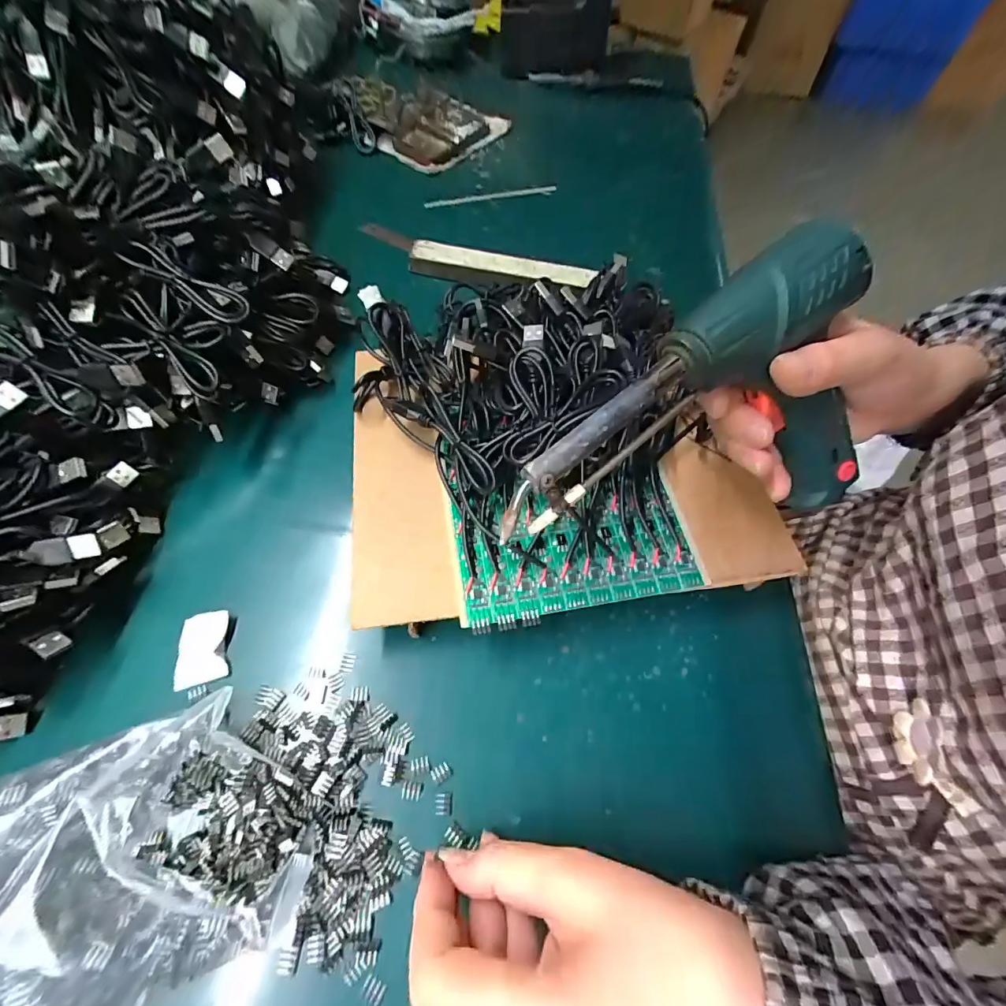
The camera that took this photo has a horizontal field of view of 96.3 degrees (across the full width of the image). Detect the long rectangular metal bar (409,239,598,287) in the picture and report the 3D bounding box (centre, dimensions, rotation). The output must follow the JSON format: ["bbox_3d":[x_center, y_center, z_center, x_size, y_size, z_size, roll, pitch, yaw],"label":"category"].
[{"bbox_3d":[-0.003,-0.217,0.419,0.167,0.024,0.023,12,61,2],"label":"long rectangular metal bar"}]

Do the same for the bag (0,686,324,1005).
[{"bbox_3d":[-0.179,0.161,0.201,0.170,0.030,0.113,-20,64,-14],"label":"bag"}]

